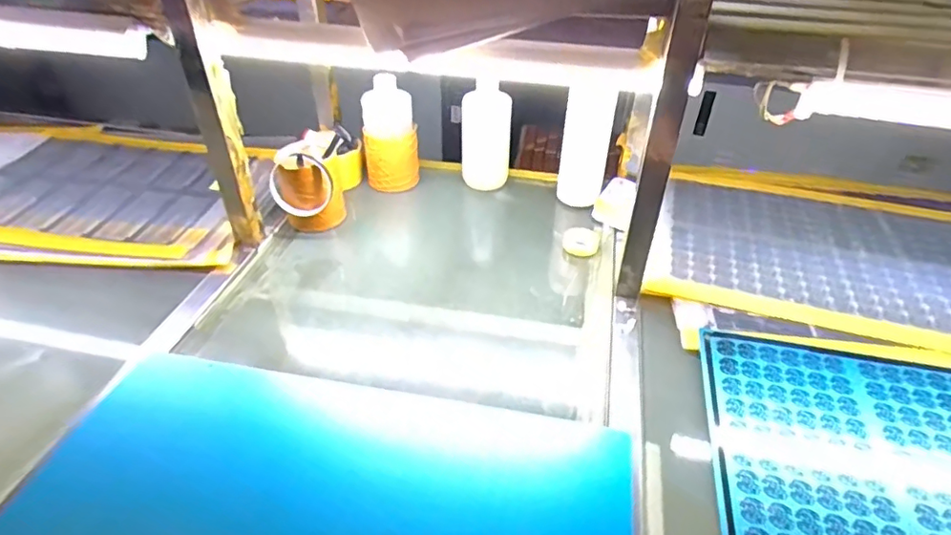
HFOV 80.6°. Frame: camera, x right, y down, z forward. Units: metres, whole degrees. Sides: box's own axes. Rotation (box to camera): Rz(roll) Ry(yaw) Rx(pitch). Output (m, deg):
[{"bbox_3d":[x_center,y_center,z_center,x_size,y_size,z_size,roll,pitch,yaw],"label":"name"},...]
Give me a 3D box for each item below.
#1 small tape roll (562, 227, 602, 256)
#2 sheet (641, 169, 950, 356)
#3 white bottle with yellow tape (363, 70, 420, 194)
[{"bbox_3d":[0.147,-0.036,0.775,0.048,0.015,0.047,13,41,15],"label":"small tape roll"},{"bbox_3d":[0.528,-0.015,0.744,0.550,0.008,0.344,13,41,15],"label":"sheet"},{"bbox_3d":[-0.131,-0.204,0.857,0.080,0.156,0.096,-6,40,-8],"label":"white bottle with yellow tape"}]

